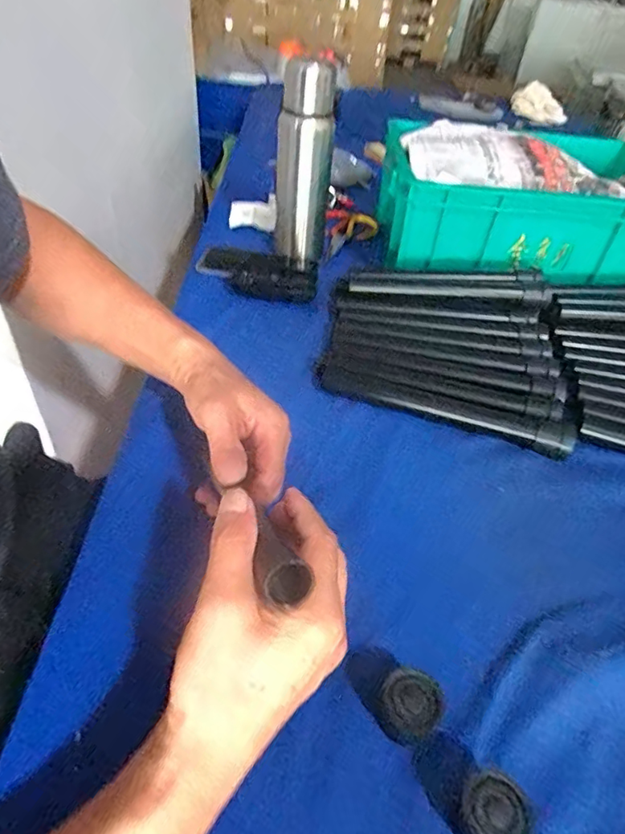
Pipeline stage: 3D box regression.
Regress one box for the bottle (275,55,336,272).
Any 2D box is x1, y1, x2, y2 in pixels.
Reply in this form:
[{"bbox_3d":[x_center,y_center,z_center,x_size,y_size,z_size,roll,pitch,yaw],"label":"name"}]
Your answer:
[{"bbox_3d":[-0.011,-0.337,0.696,0.073,0.230,0.080,4,42,-2],"label":"bottle"}]

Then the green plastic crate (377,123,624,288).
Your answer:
[{"bbox_3d":[0.305,-0.307,0.763,0.392,0.133,0.296,4,42,-1],"label":"green plastic crate"}]

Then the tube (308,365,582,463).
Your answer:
[{"bbox_3d":[0.125,-0.010,0.522,0.258,0.022,0.033,18,43,14],"label":"tube"}]

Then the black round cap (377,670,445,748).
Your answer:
[{"bbox_3d":[0.057,0.171,0.305,0.034,0.038,0.027,28,46,24],"label":"black round cap"}]

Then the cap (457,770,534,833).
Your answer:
[{"bbox_3d":[0.094,0.208,0.271,0.028,0.031,0.032,-26,50,-30],"label":"cap"}]

